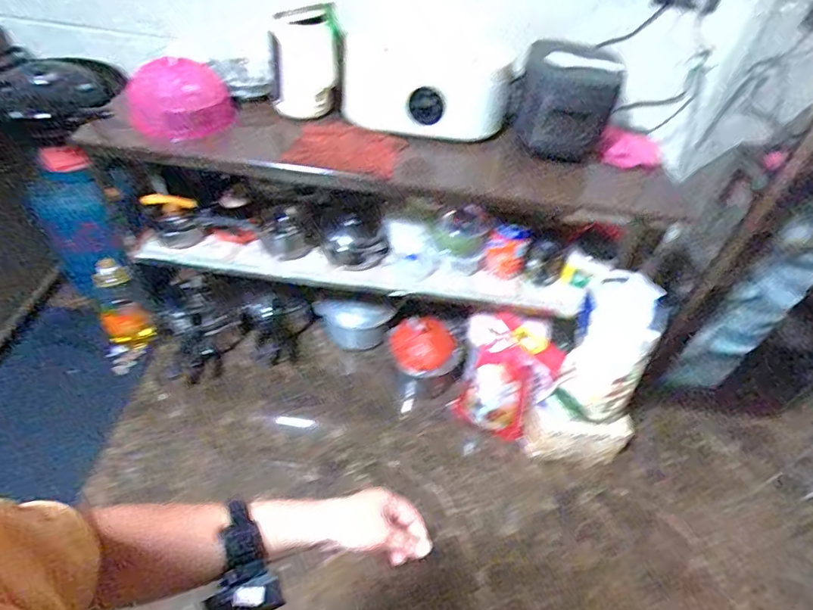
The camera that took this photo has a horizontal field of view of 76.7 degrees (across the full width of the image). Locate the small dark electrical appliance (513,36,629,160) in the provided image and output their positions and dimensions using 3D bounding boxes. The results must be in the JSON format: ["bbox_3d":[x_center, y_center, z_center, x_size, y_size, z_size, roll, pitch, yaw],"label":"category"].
[{"bbox_3d":[0.397,-0.508,1.304,0.250,0.232,0.131,19,46,10],"label":"small dark electrical appliance"}]

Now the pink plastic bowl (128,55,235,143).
[{"bbox_3d":[-0.542,-0.500,1.240,0.221,0.175,0.147,-9,48,-17],"label":"pink plastic bowl"}]

